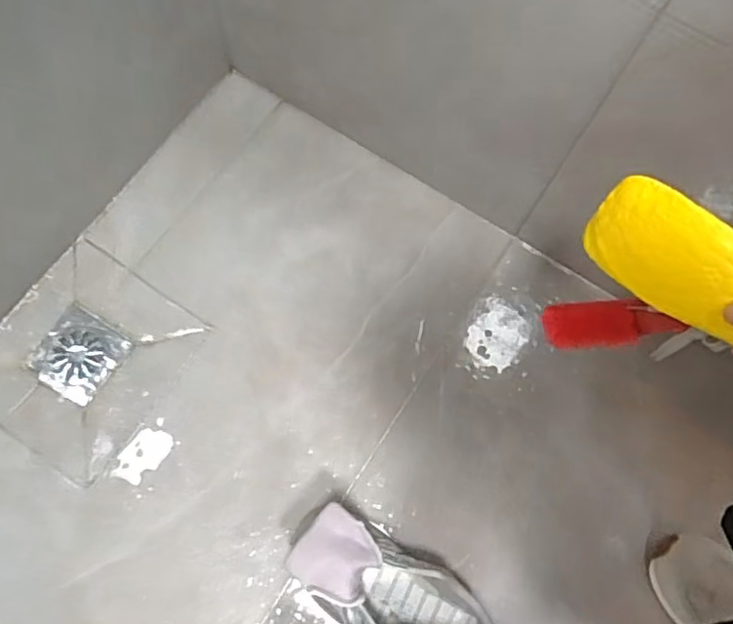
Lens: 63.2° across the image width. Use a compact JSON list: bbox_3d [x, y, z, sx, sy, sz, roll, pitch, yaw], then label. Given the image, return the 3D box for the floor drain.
[{"bbox_3d":[-0.364,0.051,0.755,0.096,0.008,0.103,30,73,7],"label":"floor drain"}]

